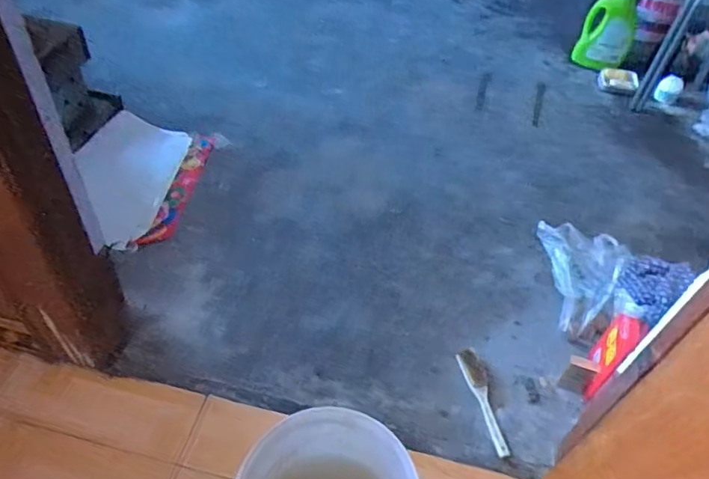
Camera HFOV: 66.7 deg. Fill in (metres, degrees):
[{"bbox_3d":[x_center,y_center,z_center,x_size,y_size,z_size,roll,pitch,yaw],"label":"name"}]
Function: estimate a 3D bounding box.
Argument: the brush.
[{"bbox_3d":[0.257,0.318,1.095,0.049,0.030,0.246,-2,47,-7],"label":"brush"}]

